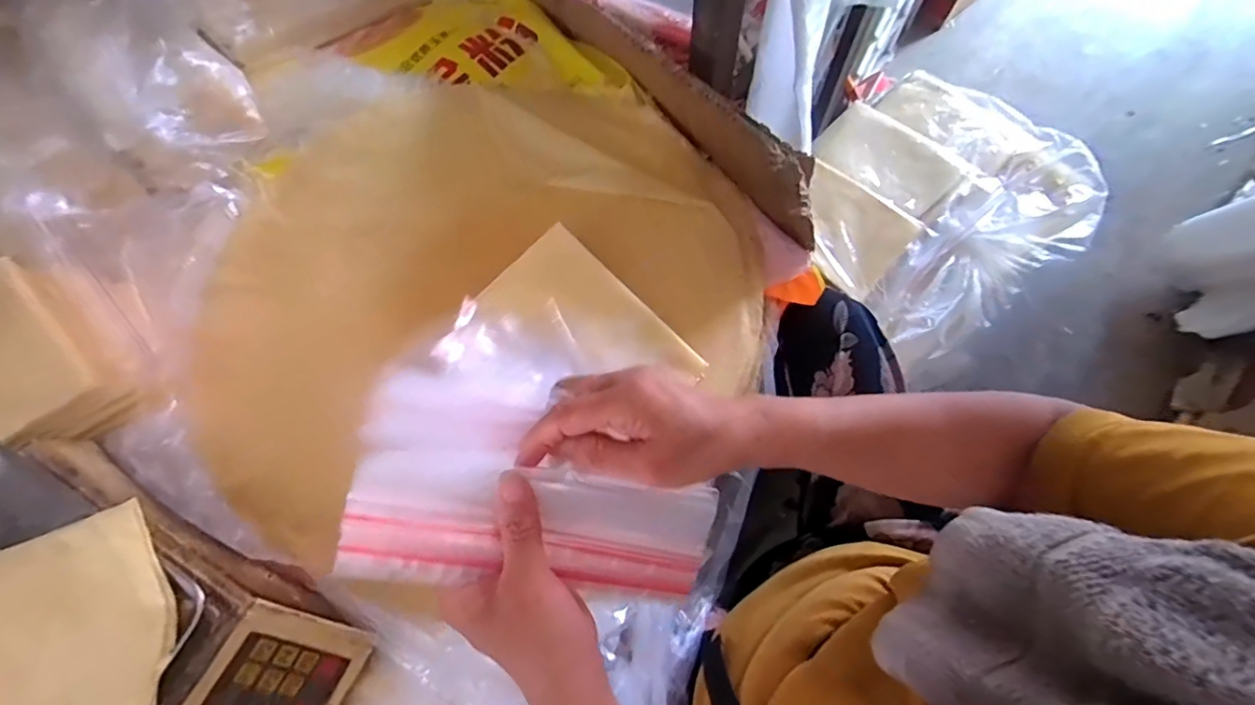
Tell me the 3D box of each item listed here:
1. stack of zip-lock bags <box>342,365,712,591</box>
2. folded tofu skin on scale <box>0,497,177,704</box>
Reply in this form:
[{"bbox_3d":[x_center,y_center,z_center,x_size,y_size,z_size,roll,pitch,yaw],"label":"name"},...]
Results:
[{"bbox_3d":[-0.043,0.072,0.310,0.201,0.010,0.114,13,74,-18],"label":"stack of zip-lock bags"},{"bbox_3d":[-0.397,0.197,0.351,0.191,0.029,0.146,-18,70,-4],"label":"folded tofu skin on scale"}]

